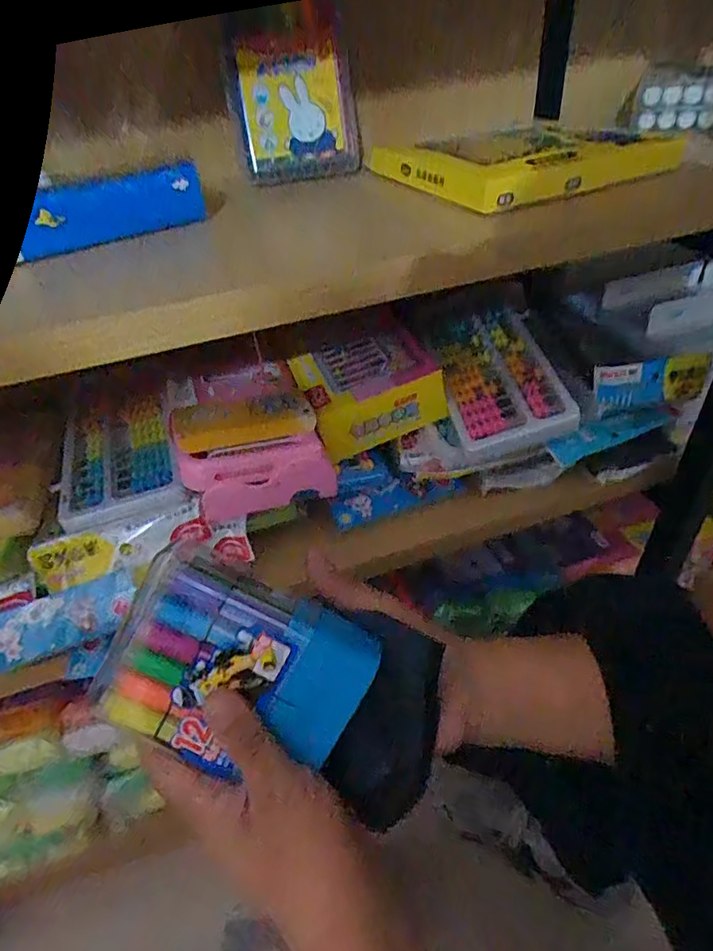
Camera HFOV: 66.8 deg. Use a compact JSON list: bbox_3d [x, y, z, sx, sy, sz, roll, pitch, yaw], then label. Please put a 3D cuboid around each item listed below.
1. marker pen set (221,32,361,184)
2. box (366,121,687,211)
[{"bbox_3d":[-0.051,-0.297,0.441,0.101,0.094,0.025,-8,41,-2],"label":"marker pen set"},{"bbox_3d":[0.130,-0.259,0.432,0.203,0.029,0.168,-26,44,-21],"label":"box"}]

